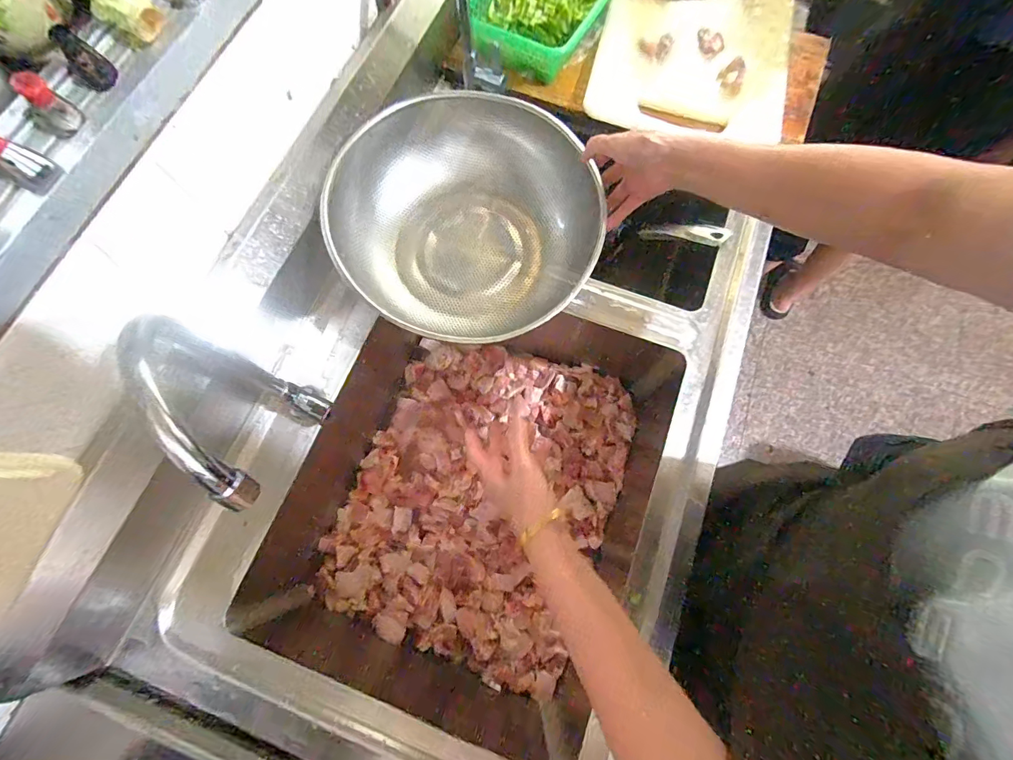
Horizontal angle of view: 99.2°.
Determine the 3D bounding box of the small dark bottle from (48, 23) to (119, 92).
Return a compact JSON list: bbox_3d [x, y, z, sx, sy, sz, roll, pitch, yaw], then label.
[{"bbox_3d":[-0.331,-0.252,0.336,0.027,0.041,0.025,-42,77,-12],"label":"small dark bottle"}]

